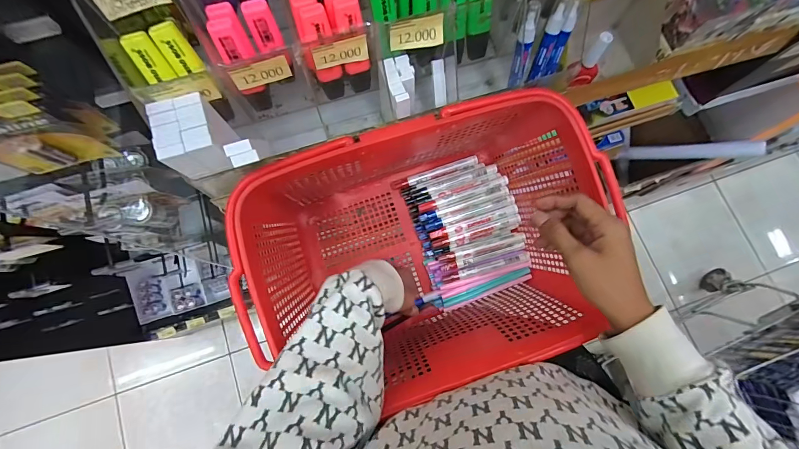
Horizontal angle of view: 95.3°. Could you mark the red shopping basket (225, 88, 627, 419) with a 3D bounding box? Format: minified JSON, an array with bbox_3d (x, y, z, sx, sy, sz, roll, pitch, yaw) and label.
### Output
[{"bbox_3d":[0.044,0.028,0.479,0.438,0.240,0.323,-20,79,-5],"label":"red shopping basket"}]

